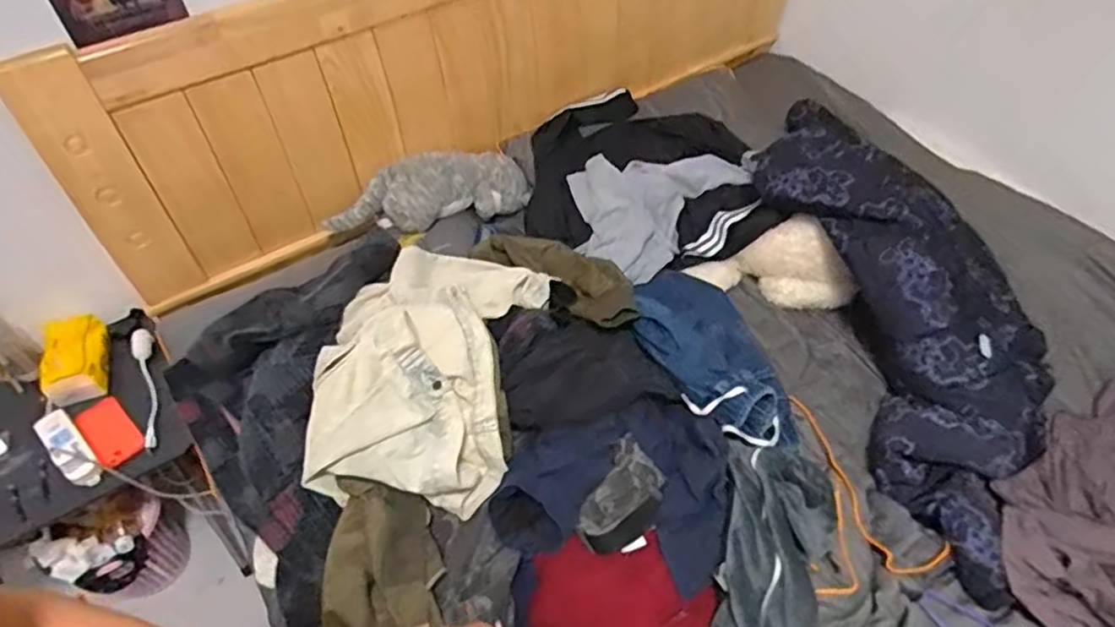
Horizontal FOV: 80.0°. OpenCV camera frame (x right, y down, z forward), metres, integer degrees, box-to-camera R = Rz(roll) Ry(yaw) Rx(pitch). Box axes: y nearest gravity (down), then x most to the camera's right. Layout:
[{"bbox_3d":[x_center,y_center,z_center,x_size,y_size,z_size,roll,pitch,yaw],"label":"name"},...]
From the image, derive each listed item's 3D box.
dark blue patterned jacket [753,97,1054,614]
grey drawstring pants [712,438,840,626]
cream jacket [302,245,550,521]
[{"bbox_3d":[0.703,0.004,1.213,0.446,0.269,0.860,-12,52,-9],"label":"dark blue patterned jacket"},{"bbox_3d":[0.303,0.403,0.929,0.170,0.107,0.488,12,52,11],"label":"grey drawstring pants"},{"bbox_3d":[-0.217,0.073,1.099,0.303,0.190,0.470,9,52,9],"label":"cream jacket"}]

